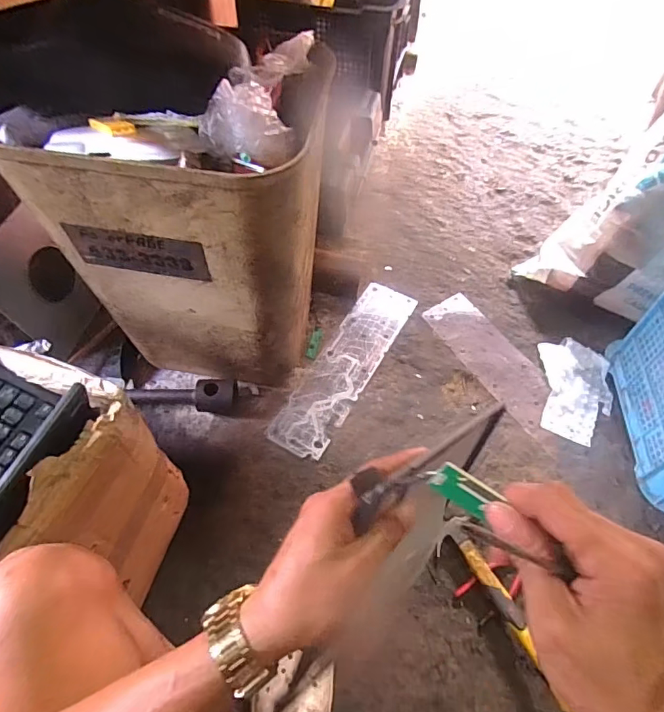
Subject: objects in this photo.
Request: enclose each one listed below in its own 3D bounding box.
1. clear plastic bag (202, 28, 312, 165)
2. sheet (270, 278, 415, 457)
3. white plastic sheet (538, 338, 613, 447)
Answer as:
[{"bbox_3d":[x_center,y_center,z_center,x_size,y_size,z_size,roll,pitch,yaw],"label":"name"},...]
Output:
[{"bbox_3d":[-0.079,-0.301,0.539,0.091,0.074,0.198,9,59,6],"label":"clear plastic bag"},{"bbox_3d":[0.031,0.015,0.961,0.108,0.009,0.418,26,62,15],"label":"sheet"},{"bbox_3d":[0.465,0.062,0.910,0.130,0.021,0.202,14,59,8],"label":"white plastic sheet"}]

